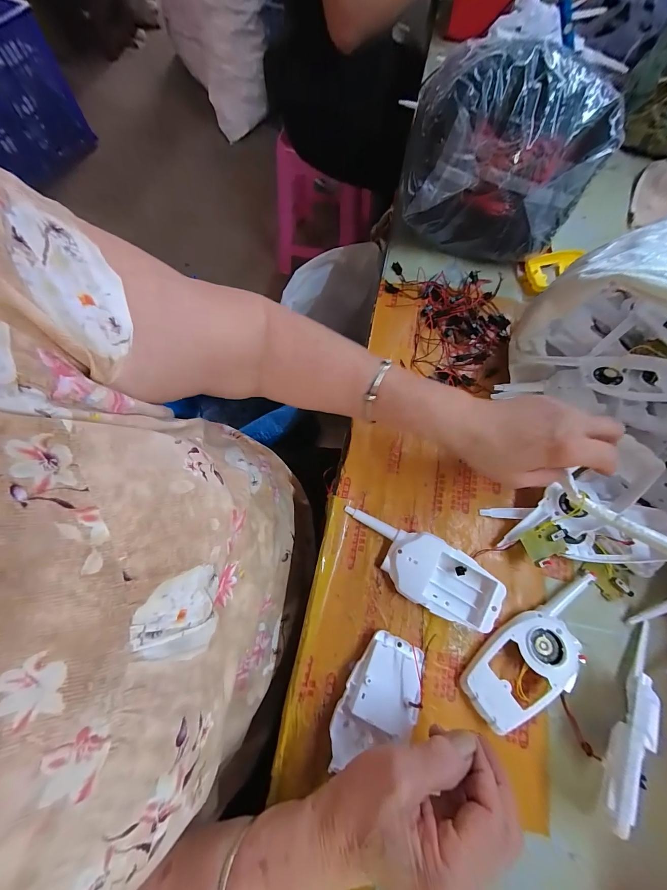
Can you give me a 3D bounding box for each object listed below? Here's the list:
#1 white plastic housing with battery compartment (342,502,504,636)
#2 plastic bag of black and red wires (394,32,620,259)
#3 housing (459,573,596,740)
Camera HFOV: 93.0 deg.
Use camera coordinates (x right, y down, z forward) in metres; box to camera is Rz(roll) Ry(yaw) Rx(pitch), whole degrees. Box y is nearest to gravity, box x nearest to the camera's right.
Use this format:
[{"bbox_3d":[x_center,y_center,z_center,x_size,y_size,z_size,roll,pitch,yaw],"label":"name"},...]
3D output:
[{"bbox_3d":[0.082,0.118,0.314,0.157,0.026,0.060,28,73,9],"label":"white plastic housing with battery compartment"},{"bbox_3d":[0.198,-0.346,0.396,0.217,0.185,0.113,7,71,1],"label":"plastic bag of black and red wires"},{"bbox_3d":[0.192,0.185,0.291,0.162,0.024,0.058,-32,74,-11],"label":"housing"}]

